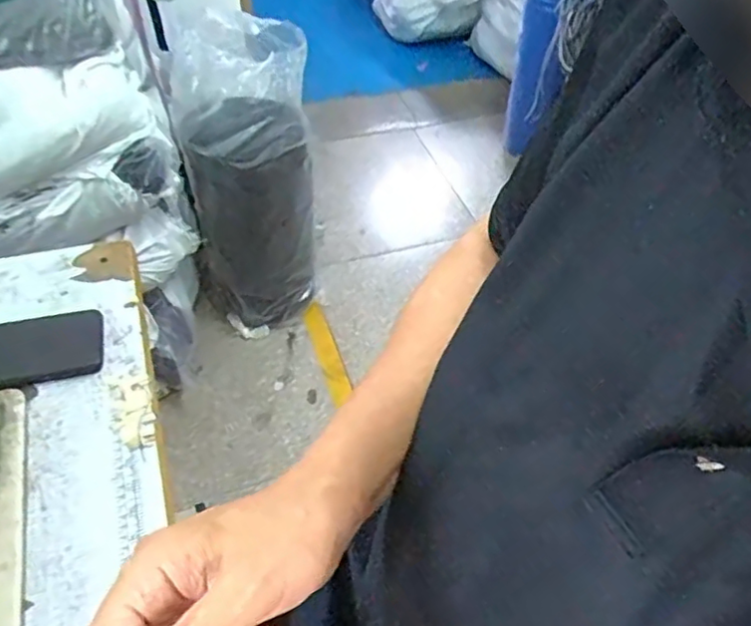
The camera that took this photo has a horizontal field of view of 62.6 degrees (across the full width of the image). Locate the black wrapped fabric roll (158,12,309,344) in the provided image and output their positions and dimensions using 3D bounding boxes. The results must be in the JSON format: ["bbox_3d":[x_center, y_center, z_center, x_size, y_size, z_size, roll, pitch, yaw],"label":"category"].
[{"bbox_3d":[-0.288,-0.275,1.407,0.279,0.730,0.250,-9,50,-11],"label":"black wrapped fabric roll"}]

